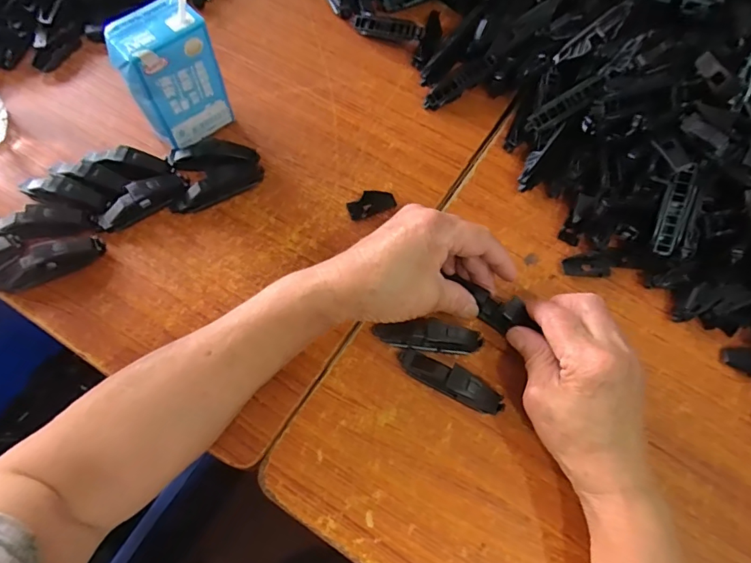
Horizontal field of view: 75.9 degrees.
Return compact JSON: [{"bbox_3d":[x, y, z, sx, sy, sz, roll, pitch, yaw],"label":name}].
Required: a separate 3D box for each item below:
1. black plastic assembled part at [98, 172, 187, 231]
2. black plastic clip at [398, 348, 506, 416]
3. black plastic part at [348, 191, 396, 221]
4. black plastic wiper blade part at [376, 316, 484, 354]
[{"bbox_3d":[-0.194,-0.068,0.399,0.072,0.018,0.023,-34,71,-16],"label":"black plastic assembled part"},{"bbox_3d":[0.055,0.073,0.348,0.080,0.023,0.019,26,67,9],"label":"black plastic clip"},{"bbox_3d":[-0.003,-0.067,0.415,0.040,0.011,0.019,-21,68,-11],"label":"black plastic part"},{"bbox_3d":[0.040,0.041,0.360,0.080,0.025,0.017,5,65,0],"label":"black plastic wiper blade part"}]

